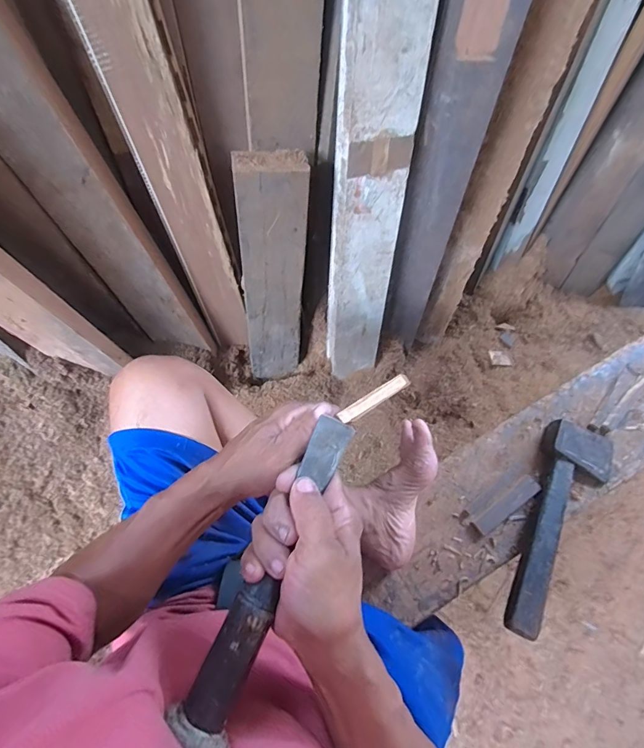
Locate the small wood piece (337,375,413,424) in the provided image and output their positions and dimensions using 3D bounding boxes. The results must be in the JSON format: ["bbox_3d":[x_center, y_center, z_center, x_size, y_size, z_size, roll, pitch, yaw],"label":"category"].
[{"bbox_3d":[0.041,0.021,0.333,0.064,0.005,0.012,-35,74,20],"label":"small wood piece"}]

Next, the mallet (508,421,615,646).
[{"bbox_3d":[0.374,0.234,0.635,0.111,0.055,0.335,23,75,7],"label":"mallet"}]

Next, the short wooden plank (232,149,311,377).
[{"bbox_3d":[-0.106,-0.190,0.902,0.130,0.554,0.059,-5,56,-9],"label":"short wooden plank"}]

